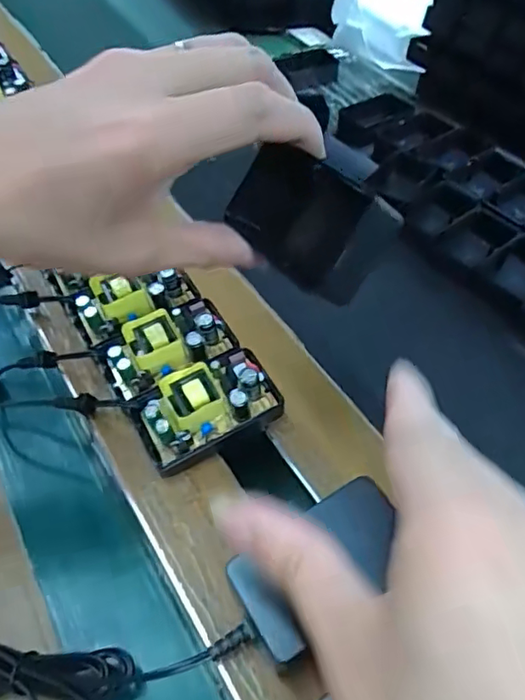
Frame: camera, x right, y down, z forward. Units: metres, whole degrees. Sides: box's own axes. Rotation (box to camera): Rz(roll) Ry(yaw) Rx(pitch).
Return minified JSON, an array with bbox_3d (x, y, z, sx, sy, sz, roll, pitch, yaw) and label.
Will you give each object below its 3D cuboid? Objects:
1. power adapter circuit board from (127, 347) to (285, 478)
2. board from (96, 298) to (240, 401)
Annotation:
[{"bbox_3d":[-0.027,0.027,0.279,0.069,0.027,0.044,-23,56,-21],"label":"power adapter circuit board"},{"bbox_3d":[-0.049,-0.003,0.299,0.067,0.025,0.040,-24,56,-22],"label":"board"}]

